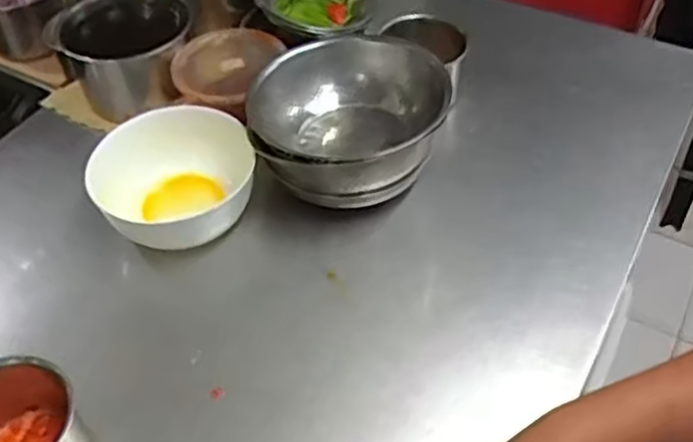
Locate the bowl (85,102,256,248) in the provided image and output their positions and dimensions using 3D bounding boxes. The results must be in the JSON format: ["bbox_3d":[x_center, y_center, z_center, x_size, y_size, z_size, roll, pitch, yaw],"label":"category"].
[{"bbox_3d":[-0.197,-0.043,0.838,0.176,0.092,0.149,-13,50,-10],"label":"bowl"}]

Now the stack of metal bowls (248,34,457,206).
[{"bbox_3d":[0.001,-0.104,0.867,0.209,0.144,0.217,10,50,10],"label":"stack of metal bowls"}]

